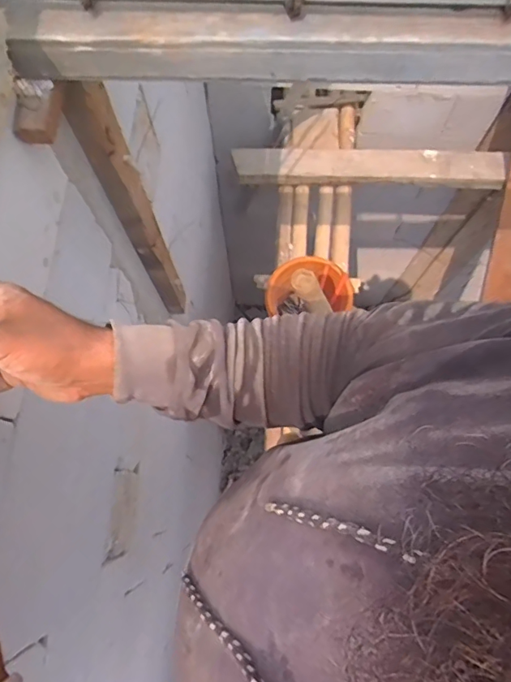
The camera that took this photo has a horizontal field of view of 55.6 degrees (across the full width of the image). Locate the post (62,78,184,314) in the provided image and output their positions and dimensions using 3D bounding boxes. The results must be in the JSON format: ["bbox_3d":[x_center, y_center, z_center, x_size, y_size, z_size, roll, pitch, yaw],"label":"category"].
[{"bbox_3d":[-0.207,-0.201,0.920,0.061,0.711,0.045,-28,75,-8],"label":"post"}]

